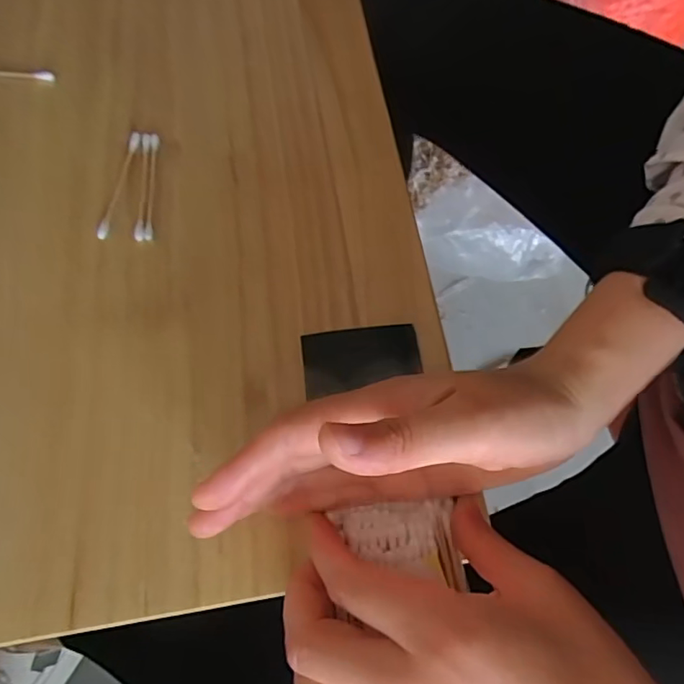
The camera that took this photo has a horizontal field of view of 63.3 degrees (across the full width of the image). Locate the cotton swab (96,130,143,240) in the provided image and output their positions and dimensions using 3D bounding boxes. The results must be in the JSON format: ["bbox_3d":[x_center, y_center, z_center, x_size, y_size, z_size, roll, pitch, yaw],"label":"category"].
[{"bbox_3d":[-0.127,-0.090,0.315,0.007,0.004,0.072,9,69,1],"label":"cotton swab"}]

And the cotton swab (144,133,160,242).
[{"bbox_3d":[-0.109,-0.090,0.316,0.006,0.004,0.071,-3,69,-3],"label":"cotton swab"}]

